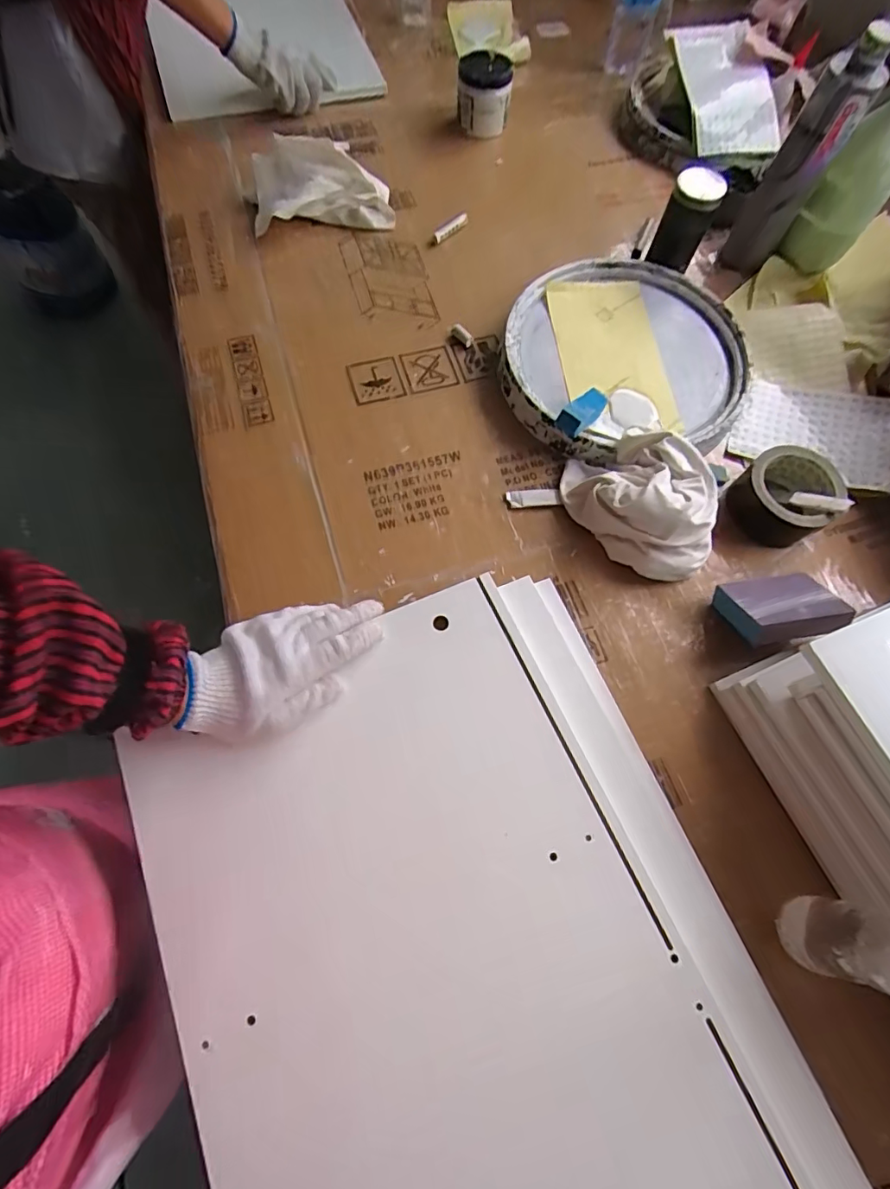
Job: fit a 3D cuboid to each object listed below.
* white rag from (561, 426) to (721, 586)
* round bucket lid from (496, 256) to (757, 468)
[{"bbox_3d":[0.216,-0.107,0.536,0.176,0.078,0.129,43,73,14],"label":"white rag"},{"bbox_3d":[0.215,-0.288,0.629,0.289,0.061,0.273,1,68,-1],"label":"round bucket lid"}]

